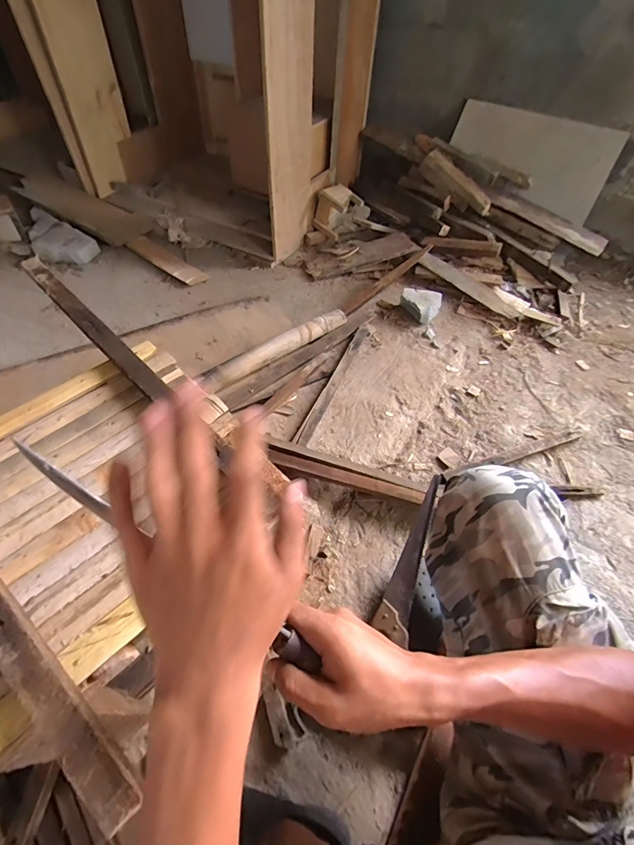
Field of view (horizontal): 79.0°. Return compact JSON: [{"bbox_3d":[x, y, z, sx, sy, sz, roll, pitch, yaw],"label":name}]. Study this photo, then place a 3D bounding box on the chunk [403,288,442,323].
[{"bbox_3d":[0.355,-0.401,1.328,0.135,0.074,0.116,16,52,9],"label":"chunk"}]

